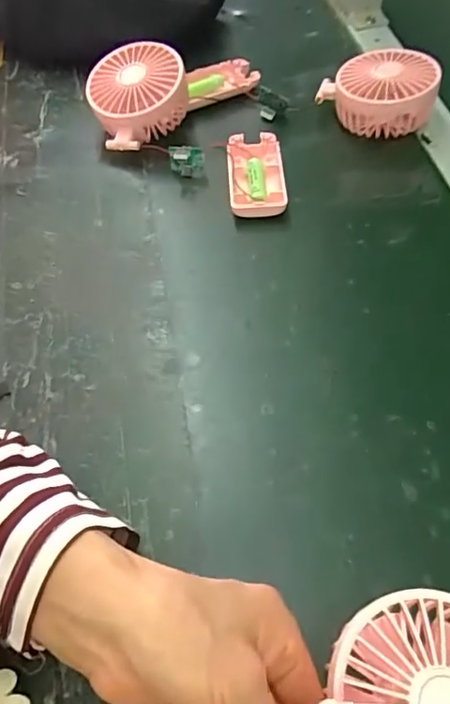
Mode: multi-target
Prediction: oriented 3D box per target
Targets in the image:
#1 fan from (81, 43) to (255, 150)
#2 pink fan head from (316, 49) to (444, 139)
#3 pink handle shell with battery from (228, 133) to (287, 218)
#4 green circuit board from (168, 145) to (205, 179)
[{"bbox_3d":[-0.054,-0.258,0.496,0.087,0.056,0.173,36,65,22],"label":"fan"},{"bbox_3d":[0.146,-0.244,0.491,0.096,0.043,0.096,-34,57,-5],"label":"pink fan head"},{"bbox_3d":[0.027,-0.152,0.451,0.047,0.018,0.089,-3,58,1],"label":"pink handle shell with battery"},{"bbox_3d":[-0.033,-0.166,0.459,0.030,0.026,0.012,0,58,2],"label":"green circuit board"}]

